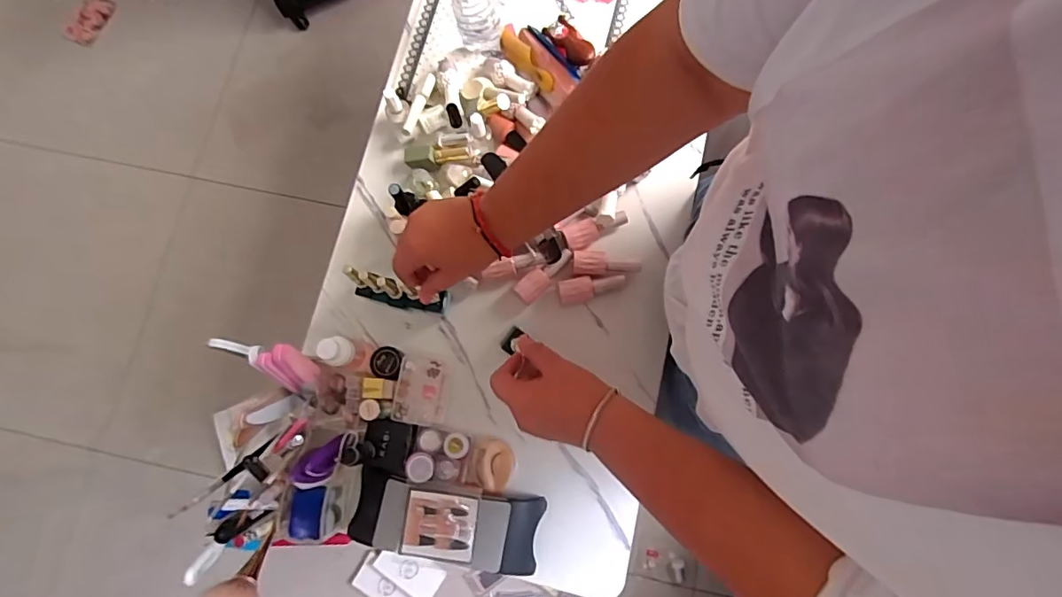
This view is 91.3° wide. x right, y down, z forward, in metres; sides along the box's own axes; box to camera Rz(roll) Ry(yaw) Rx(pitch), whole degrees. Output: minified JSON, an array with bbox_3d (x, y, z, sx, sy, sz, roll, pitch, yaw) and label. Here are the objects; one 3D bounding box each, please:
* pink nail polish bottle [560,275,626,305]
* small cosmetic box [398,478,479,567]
[{"bbox_3d":[0.075,-0.014,0.645,0.080,0.020,0.029,-7,79,0],"label":"pink nail polish bottle"},{"bbox_3d":[-0.098,0.241,0.561,0.081,0.008,0.075,9,79,3],"label":"small cosmetic box"}]

